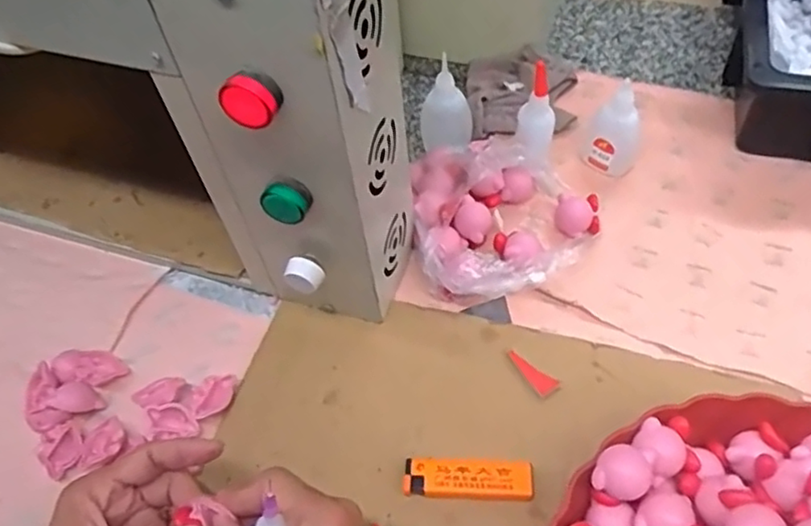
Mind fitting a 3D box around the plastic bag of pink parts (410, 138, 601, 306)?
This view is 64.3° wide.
[{"bbox_3d":[0.079,-0.042,0.497,0.145,0.068,0.151,-5,55,2],"label":"plastic bag of pink parts"}]

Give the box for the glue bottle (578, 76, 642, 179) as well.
[{"bbox_3d":[0.171,-0.111,0.532,0.045,0.074,0.032,15,58,15],"label":"glue bottle"}]

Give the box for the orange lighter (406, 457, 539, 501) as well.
[{"bbox_3d":[0.040,0.137,0.406,0.080,0.010,0.023,-1,55,5],"label":"orange lighter"}]

